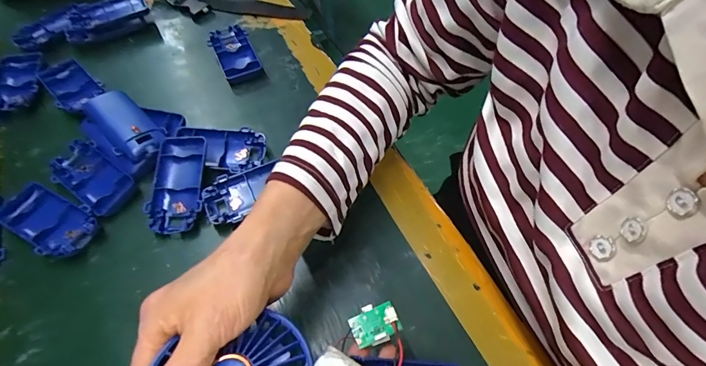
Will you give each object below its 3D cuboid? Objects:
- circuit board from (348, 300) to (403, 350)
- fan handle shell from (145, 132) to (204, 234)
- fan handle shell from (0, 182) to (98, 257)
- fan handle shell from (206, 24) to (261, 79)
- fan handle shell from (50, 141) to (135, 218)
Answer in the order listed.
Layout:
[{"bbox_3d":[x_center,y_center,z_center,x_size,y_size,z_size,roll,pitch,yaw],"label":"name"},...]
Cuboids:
[{"bbox_3d":[0.014,0.089,0.242,0.029,0.009,0.024,-17,59,-8],"label":"circuit board"},{"bbox_3d":[-0.165,0.002,0.362,0.048,0.027,0.093,-6,57,-3],"label":"fan handle shell"},{"bbox_3d":[-0.275,0.034,0.345,0.093,0.015,0.045,24,60,15],"label":"fan handle shell"},{"bbox_3d":[-0.145,-0.159,0.471,0.047,0.015,0.087,-23,60,-14],"label":"fan handle shell"},{"bbox_3d":[-0.253,-0.005,0.370,0.091,0.018,0.045,35,64,21],"label":"fan handle shell"}]

